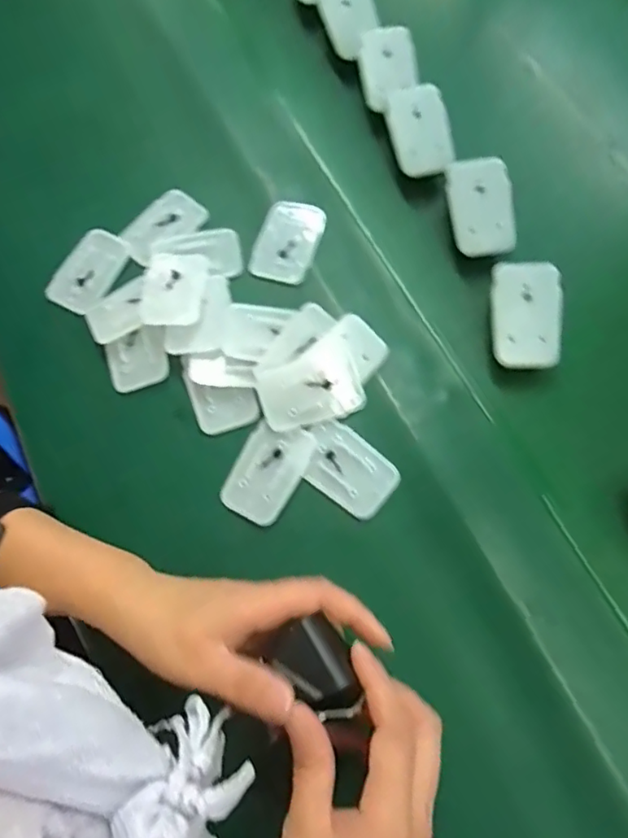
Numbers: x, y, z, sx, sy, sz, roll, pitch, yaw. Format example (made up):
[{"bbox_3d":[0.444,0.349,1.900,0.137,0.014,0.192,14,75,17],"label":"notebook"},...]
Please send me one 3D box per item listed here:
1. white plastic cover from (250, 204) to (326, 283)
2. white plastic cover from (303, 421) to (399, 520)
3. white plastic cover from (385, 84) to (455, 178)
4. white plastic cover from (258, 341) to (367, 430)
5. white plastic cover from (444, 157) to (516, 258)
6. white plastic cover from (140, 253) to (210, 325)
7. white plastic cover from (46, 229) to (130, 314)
[{"bbox_3d":[-0.019,-0.142,0.445,0.046,0.011,0.074,19,73,10],"label":"white plastic cover"},{"bbox_3d":[0.021,0.033,0.379,0.068,0.011,0.045,35,76,15],"label":"white plastic cover"},{"bbox_3d":[0.083,-0.226,0.440,0.045,0.009,0.069,-11,85,3],"label":"white plastic cover"},{"bbox_3d":[-0.003,-0.021,0.389,0.069,0.004,0.049,-18,85,-5],"label":"white plastic cover"},{"bbox_3d":[0.123,-0.157,0.418,0.050,0.008,0.069,-14,99,-13],"label":"white plastic cover"},{"bbox_3d":[-0.106,-0.099,0.424,0.051,0.009,0.065,-3,65,7],"label":"white plastic cover"},{"bbox_3d":[-0.179,-0.119,0.448,0.044,0.010,0.069,27,75,13],"label":"white plastic cover"}]

